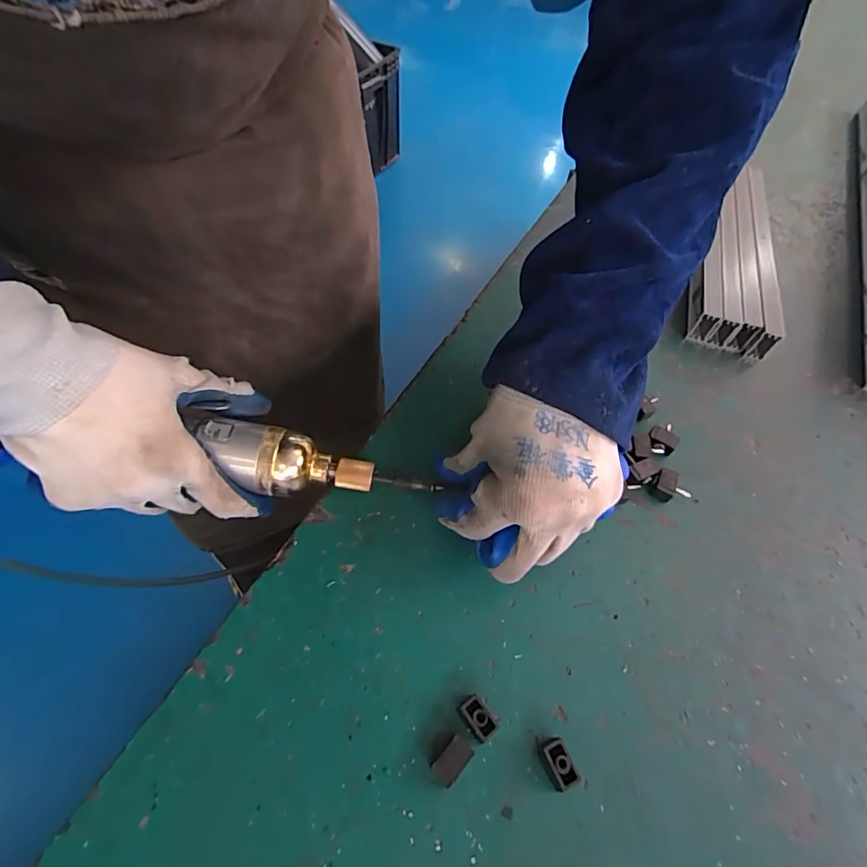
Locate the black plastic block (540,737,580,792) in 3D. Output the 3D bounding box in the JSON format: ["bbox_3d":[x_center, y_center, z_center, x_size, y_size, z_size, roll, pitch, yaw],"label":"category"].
[{"bbox_3d":[0.058,0.153,0.219,0.010,0.014,0.019,-12,59,-13],"label":"black plastic block"}]

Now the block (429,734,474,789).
[{"bbox_3d":[0.008,0.150,0.217,0.011,0.011,0.019,38,62,18],"label":"block"}]

